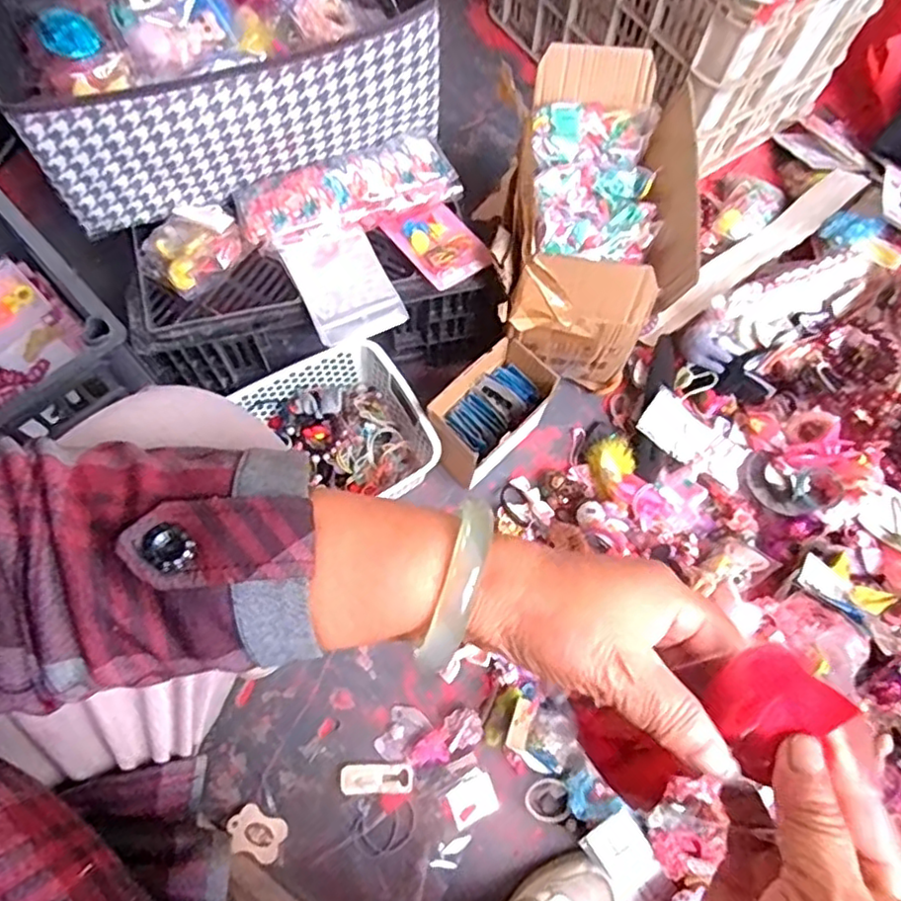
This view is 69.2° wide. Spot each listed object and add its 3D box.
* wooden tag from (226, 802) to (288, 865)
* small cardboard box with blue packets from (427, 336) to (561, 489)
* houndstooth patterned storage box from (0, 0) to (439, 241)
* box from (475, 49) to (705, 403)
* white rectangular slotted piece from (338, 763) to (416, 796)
[{"bbox_3d":[-0.200,0.394,0.671,0.058,0.011,0.042,26,52,6],"label":"wooden tag"},{"bbox_3d":[0.044,-0.035,0.802,0.160,0.123,0.092,-42,76,-16],"label":"small cardboard box with blue packets"},{"bbox_3d":[-0.255,-0.458,0.693,0.424,0.159,0.358,-18,71,-9],"label":"houndstooth patterned storage box"},{"bbox_3d":[0.156,-0.274,0.804,0.201,0.230,0.338,5,69,-1],"label":"box"},{"bbox_3d":[-0.079,0.352,0.699,0.078,0.013,0.031,-3,69,-4],"label":"white rectangular slotted piece"}]

